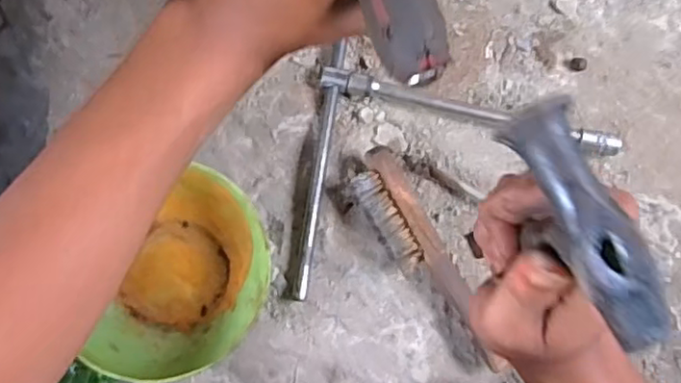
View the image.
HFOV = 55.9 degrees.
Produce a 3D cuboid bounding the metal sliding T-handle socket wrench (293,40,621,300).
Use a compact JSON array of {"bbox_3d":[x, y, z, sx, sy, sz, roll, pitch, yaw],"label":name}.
[{"bbox_3d":[0.120,-0.007,0.648,0.304,0.027,0.253,7,81,1],"label":"metal sliding T-handle socket wrench"}]

